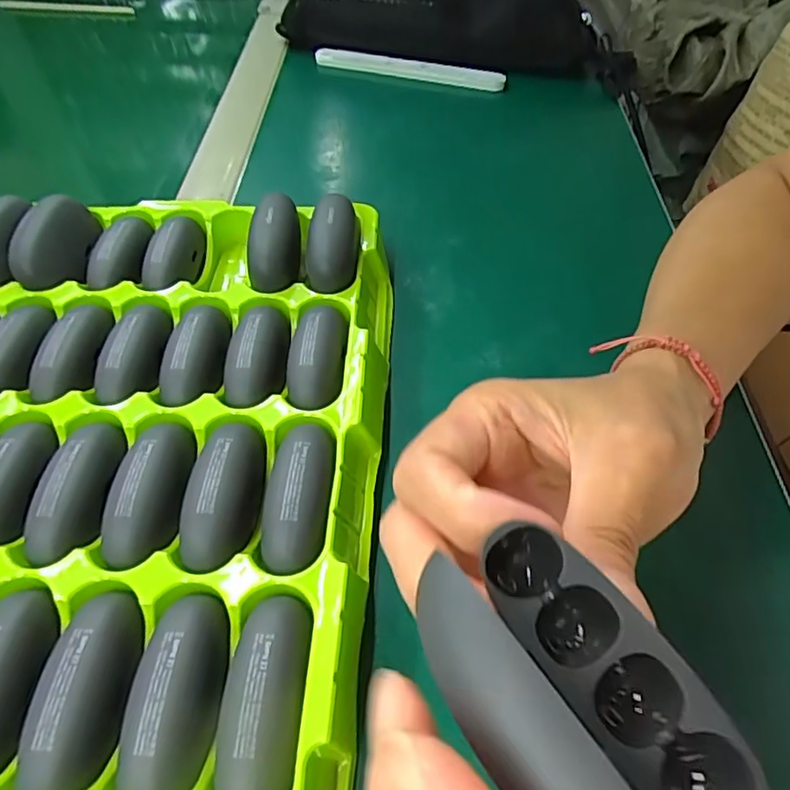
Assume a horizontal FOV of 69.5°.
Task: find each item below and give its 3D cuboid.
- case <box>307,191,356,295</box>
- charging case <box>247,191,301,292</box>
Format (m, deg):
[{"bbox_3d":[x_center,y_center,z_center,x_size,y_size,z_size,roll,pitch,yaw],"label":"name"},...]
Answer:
[{"bbox_3d":[-0.033,-0.085,0.309,0.025,0.017,0.060,5,73,3],"label":"case"},{"bbox_3d":[-0.065,-0.086,0.312,0.027,0.019,0.063,1,71,0],"label":"charging case"}]

